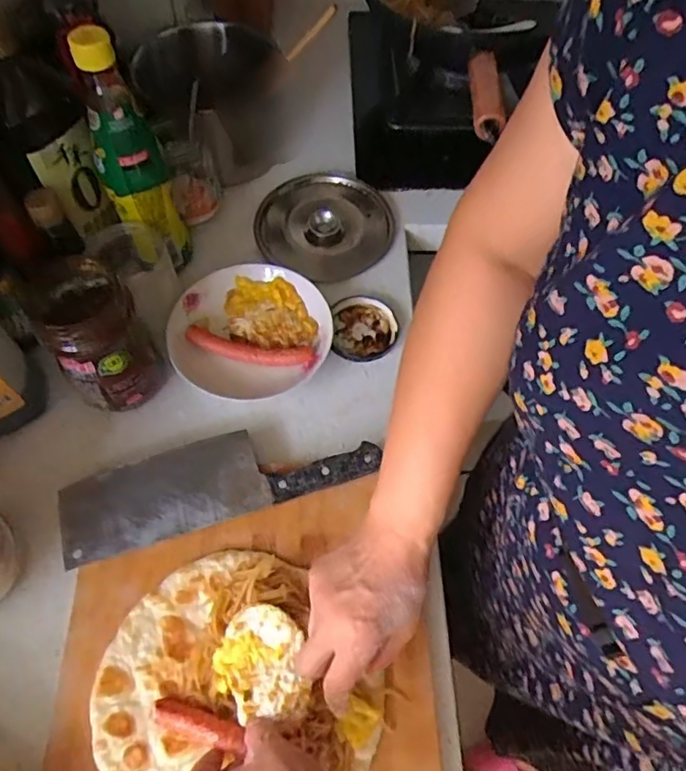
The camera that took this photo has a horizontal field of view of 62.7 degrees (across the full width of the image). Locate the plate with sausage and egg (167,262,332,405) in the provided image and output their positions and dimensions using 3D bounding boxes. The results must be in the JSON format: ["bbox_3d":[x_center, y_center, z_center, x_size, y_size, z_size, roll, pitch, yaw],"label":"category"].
[{"bbox_3d":[-0.102,-0.057,0.605,0.161,0.048,0.156,1,58,-2],"label":"plate with sausage and egg"}]

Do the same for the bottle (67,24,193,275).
[{"bbox_3d":[-0.210,-0.224,0.568,0.070,0.247,0.056,-20,61,-14],"label":"bottle"}]

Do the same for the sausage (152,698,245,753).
[{"bbox_3d":[-0.107,0.251,0.417,0.076,0.013,0.019,9,57,16],"label":"sausage"}]

